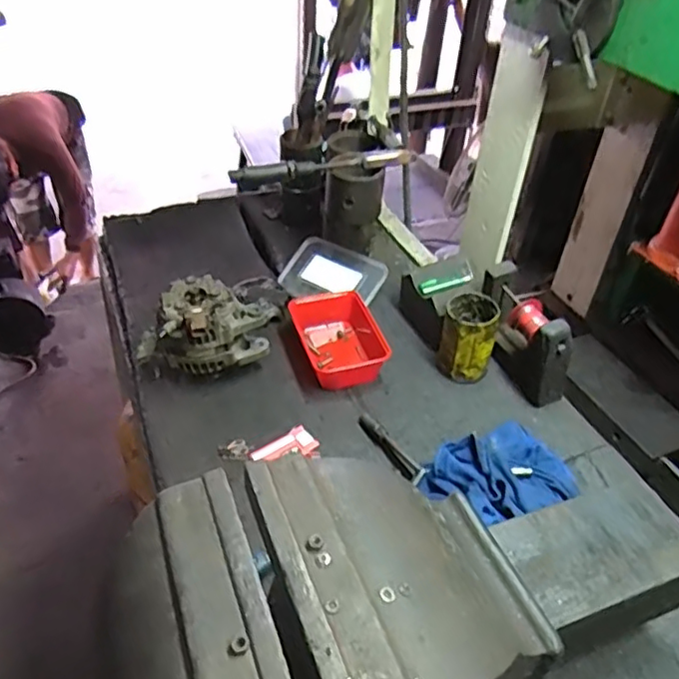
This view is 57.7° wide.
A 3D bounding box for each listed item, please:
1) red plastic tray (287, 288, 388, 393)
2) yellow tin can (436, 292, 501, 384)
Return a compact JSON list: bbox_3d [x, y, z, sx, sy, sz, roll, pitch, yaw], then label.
[{"bbox_3d":[0.008,0.004,0.953,0.131,0.064,0.172,-9,42,-15],"label":"red plastic tray"},{"bbox_3d":[0.189,0.002,0.914,0.076,0.116,0.078,2,40,-2],"label":"yellow tin can"}]

